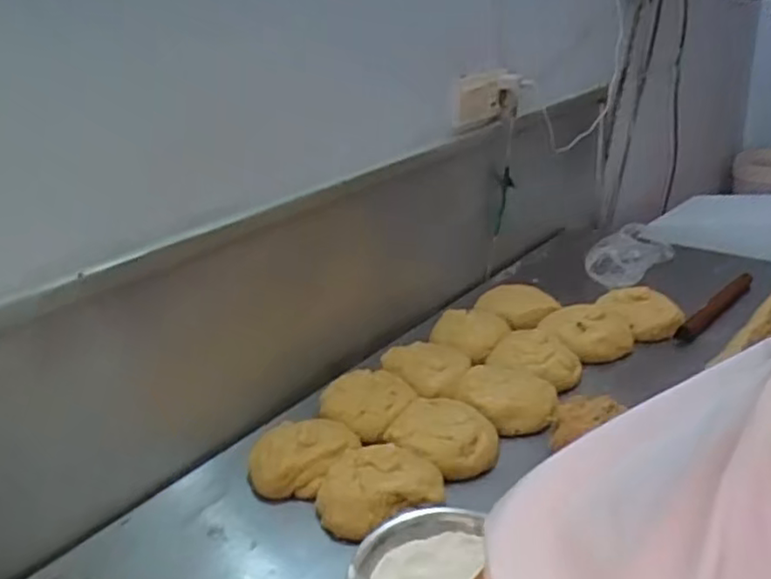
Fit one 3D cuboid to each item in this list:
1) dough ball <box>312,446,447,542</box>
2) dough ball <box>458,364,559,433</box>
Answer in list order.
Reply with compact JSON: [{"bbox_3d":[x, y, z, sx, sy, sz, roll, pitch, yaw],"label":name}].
[{"bbox_3d":[-0.009,0.244,0.833,0.157,0.056,0.120,-12,25,-15],"label":"dough ball"},{"bbox_3d":[0.178,0.158,0.976,0.144,0.052,0.120,1,25,13],"label":"dough ball"}]

